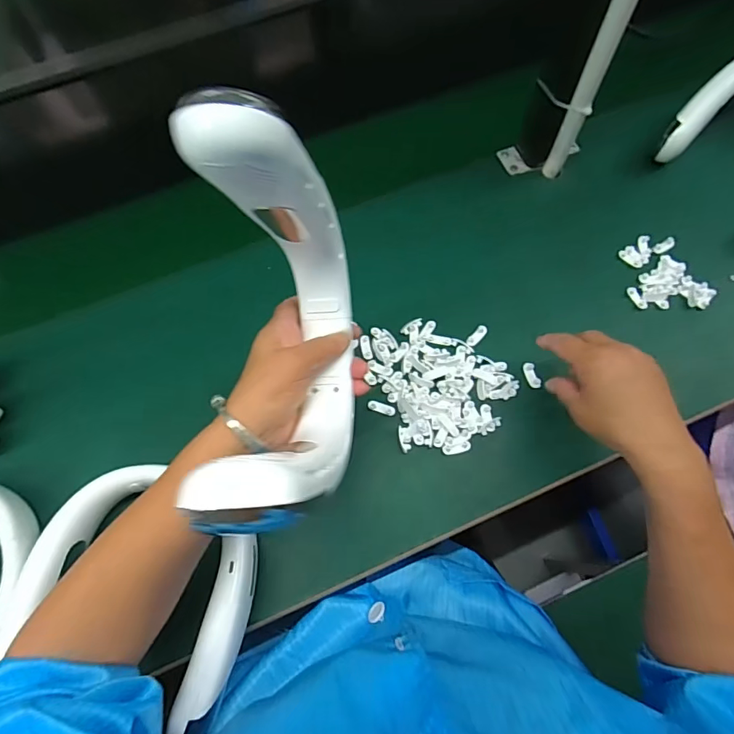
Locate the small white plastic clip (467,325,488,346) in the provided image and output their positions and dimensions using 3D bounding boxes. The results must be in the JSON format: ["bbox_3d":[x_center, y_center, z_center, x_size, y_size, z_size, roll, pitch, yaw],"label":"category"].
[{"bbox_3d":[0.119,-0.034,0.496,0.011,0.006,0.028,41,76,15],"label":"small white plastic clip"}]

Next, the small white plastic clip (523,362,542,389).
[{"bbox_3d":[0.172,0.009,0.479,0.012,0.004,0.029,-18,70,-5],"label":"small white plastic clip"}]

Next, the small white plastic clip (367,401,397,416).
[{"bbox_3d":[0.015,0.042,0.471,0.029,0.004,0.011,19,71,9],"label":"small white plastic clip"}]

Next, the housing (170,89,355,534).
[{"bbox_3d":[-0.042,-0.011,0.263,0.062,0.203,0.192,-5,69,0],"label":"housing"}]

